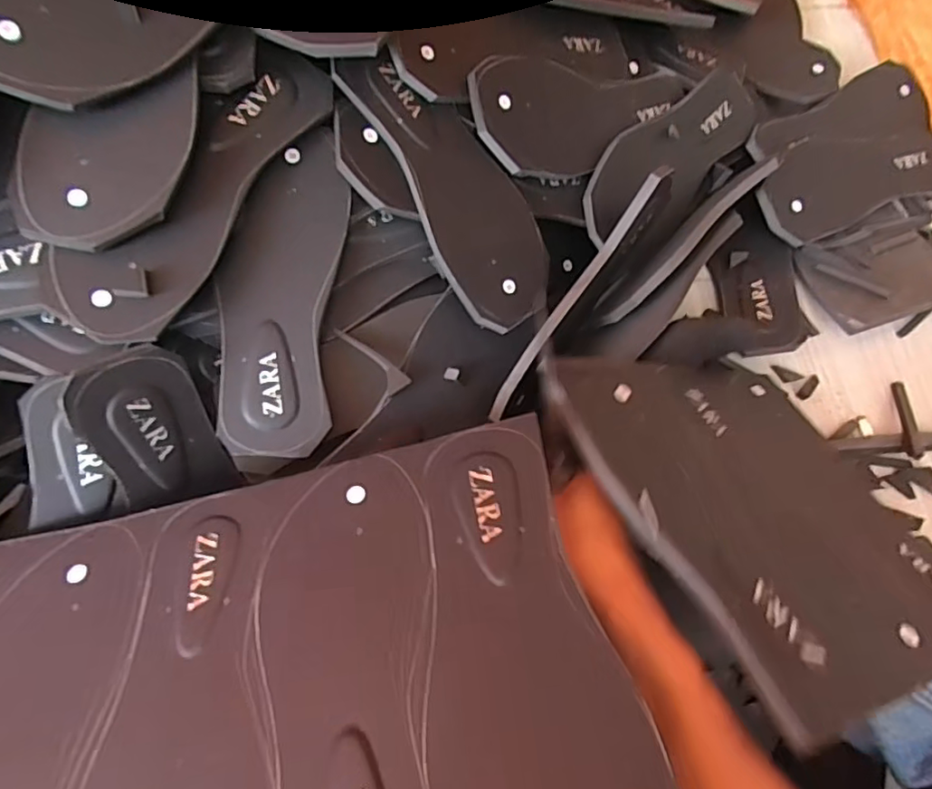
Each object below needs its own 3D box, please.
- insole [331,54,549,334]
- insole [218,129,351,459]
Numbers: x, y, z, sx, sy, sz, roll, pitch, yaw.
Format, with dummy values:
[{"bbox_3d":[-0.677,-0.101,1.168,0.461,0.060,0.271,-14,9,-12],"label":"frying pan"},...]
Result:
[{"bbox_3d":[-0.004,-0.168,0.460,0.100,0.008,0.230,-31,95,-26],"label":"insole"},{"bbox_3d":[-0.139,-0.076,0.431,0.081,0.018,0.240,6,85,0],"label":"insole"}]

